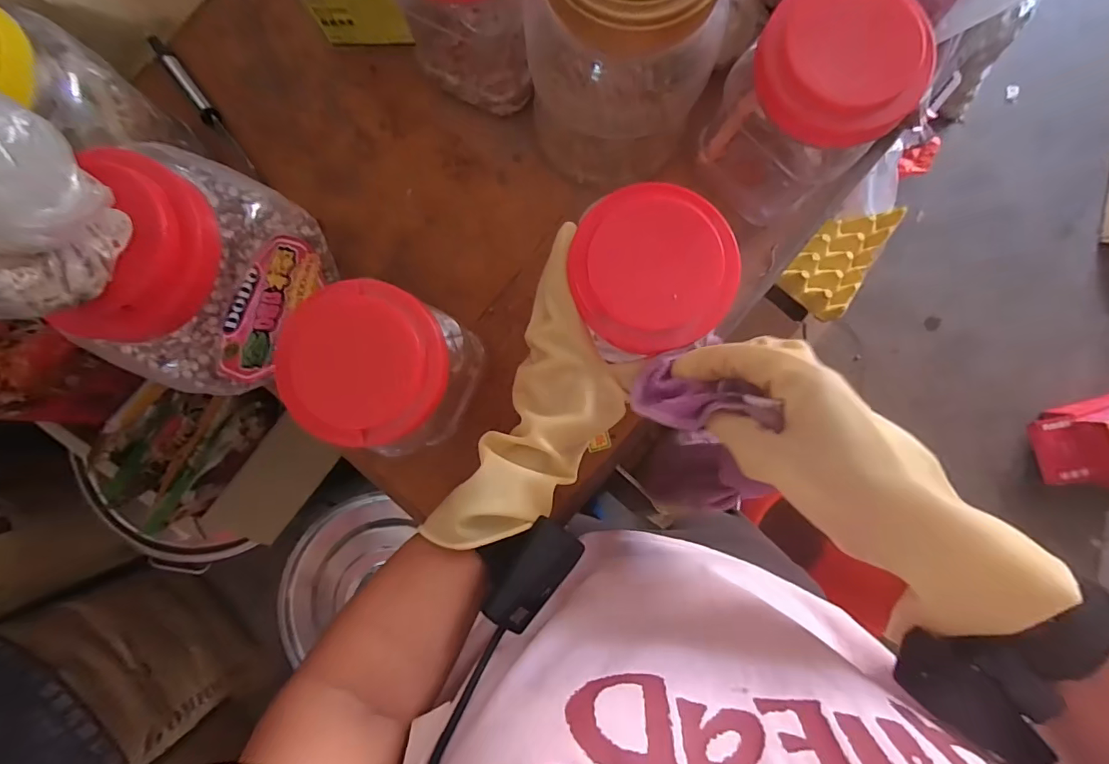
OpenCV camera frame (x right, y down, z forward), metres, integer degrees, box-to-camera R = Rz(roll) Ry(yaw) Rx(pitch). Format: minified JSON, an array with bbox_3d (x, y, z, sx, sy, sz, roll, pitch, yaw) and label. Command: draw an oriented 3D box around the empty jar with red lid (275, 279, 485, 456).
[{"bbox_3d":[-0.130,-0.009,0.381,0.103,0.138,0.111,0,88,1],"label":"empty jar with red lid"}]

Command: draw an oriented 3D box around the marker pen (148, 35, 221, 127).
[{"bbox_3d":[-0.376,-0.305,0.477,0.015,0.011,0.104,-37,88,0],"label":"marker pen"}]

